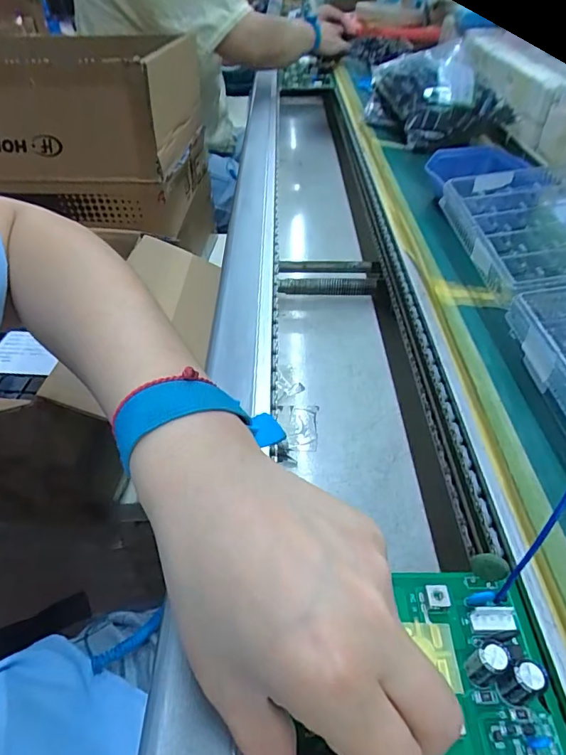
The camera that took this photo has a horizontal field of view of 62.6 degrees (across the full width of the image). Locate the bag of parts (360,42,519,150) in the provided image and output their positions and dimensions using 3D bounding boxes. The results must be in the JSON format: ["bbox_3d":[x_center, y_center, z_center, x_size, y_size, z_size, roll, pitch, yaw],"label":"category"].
[{"bbox_3d":[0.217,-0.414,0.680,0.161,0.093,0.172,-10,46,-10],"label":"bag of parts"}]

